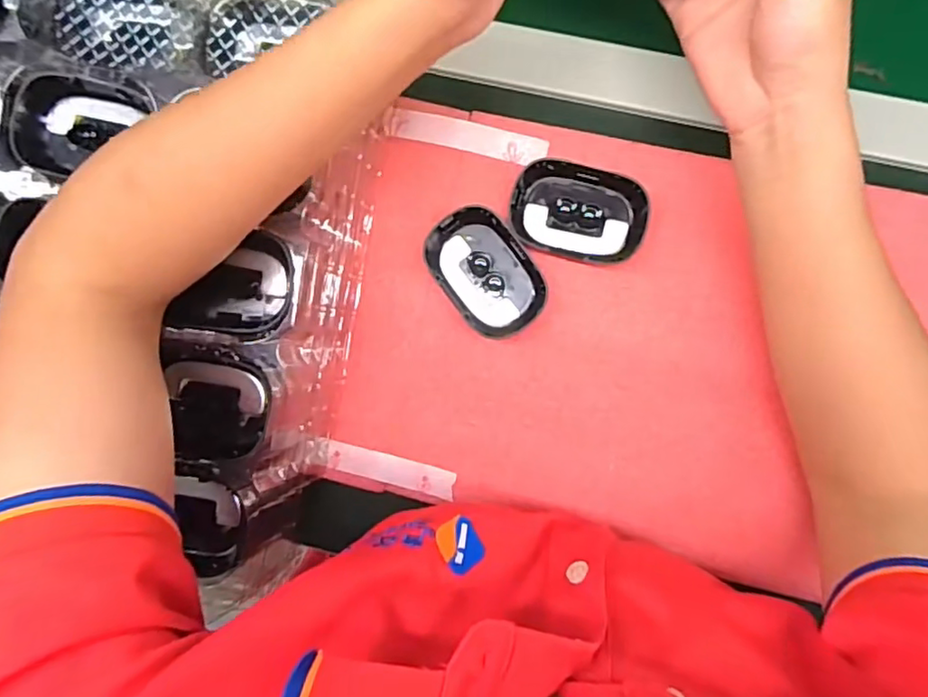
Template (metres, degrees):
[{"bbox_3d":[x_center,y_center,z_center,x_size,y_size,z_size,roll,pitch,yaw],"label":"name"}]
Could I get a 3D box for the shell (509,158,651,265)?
[{"bbox_3d":[0.076,-0.090,0.403,0.086,0.018,0.061,16,92,5],"label":"shell"}]

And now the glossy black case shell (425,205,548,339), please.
[{"bbox_3d":[0.015,-0.051,0.413,0.059,0.016,0.089,-40,86,4],"label":"glossy black case shell"}]

